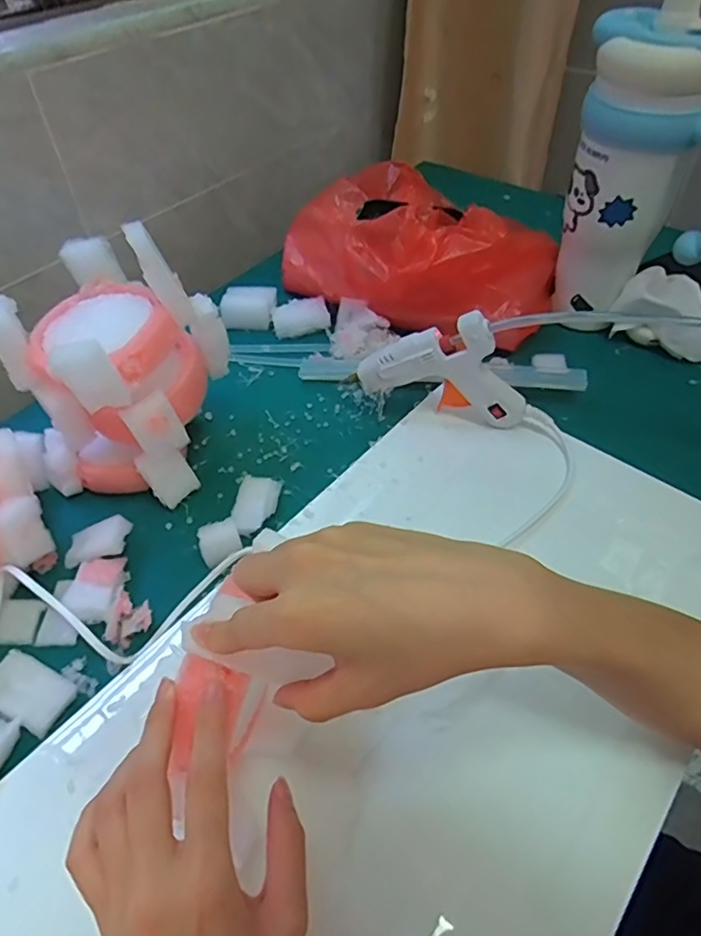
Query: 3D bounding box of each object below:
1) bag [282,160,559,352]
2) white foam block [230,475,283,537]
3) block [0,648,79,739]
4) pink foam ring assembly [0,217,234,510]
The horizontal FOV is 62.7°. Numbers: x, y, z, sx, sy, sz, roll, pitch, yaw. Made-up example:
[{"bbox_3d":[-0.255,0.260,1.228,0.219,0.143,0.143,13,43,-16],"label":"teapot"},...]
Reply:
[{"bbox_3d":[0.071,-0.232,0.610,0.271,0.126,0.188,31,57,25],"label":"bag"},{"bbox_3d":[-0.076,0.032,0.462,0.031,0.018,0.055,6,50,7],"label":"white foam block"},{"bbox_3d":[-0.205,0.141,0.365,0.052,0.013,0.034,22,53,19],"label":"block"},{"bbox_3d":[-0.176,-0.071,0.447,0.120,0.176,0.129,16,51,15],"label":"pink foam ring assembly"}]

